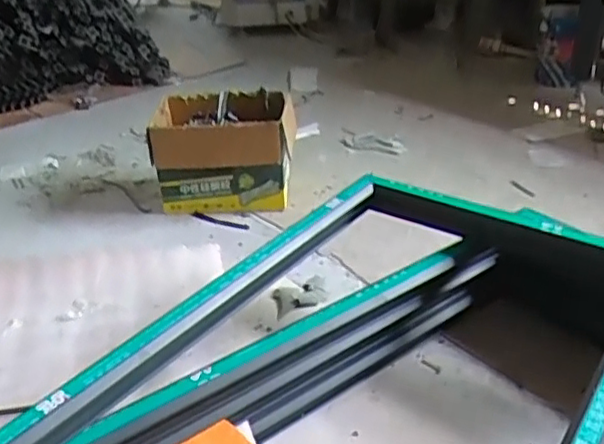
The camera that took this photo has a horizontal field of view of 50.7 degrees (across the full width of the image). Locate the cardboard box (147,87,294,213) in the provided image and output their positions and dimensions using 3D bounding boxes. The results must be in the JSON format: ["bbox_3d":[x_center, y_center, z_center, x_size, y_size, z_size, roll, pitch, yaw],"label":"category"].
[{"bbox_3d":[-0.206,-0.176,1.671,0.362,0.255,0.263,0,29,2],"label":"cardboard box"}]

